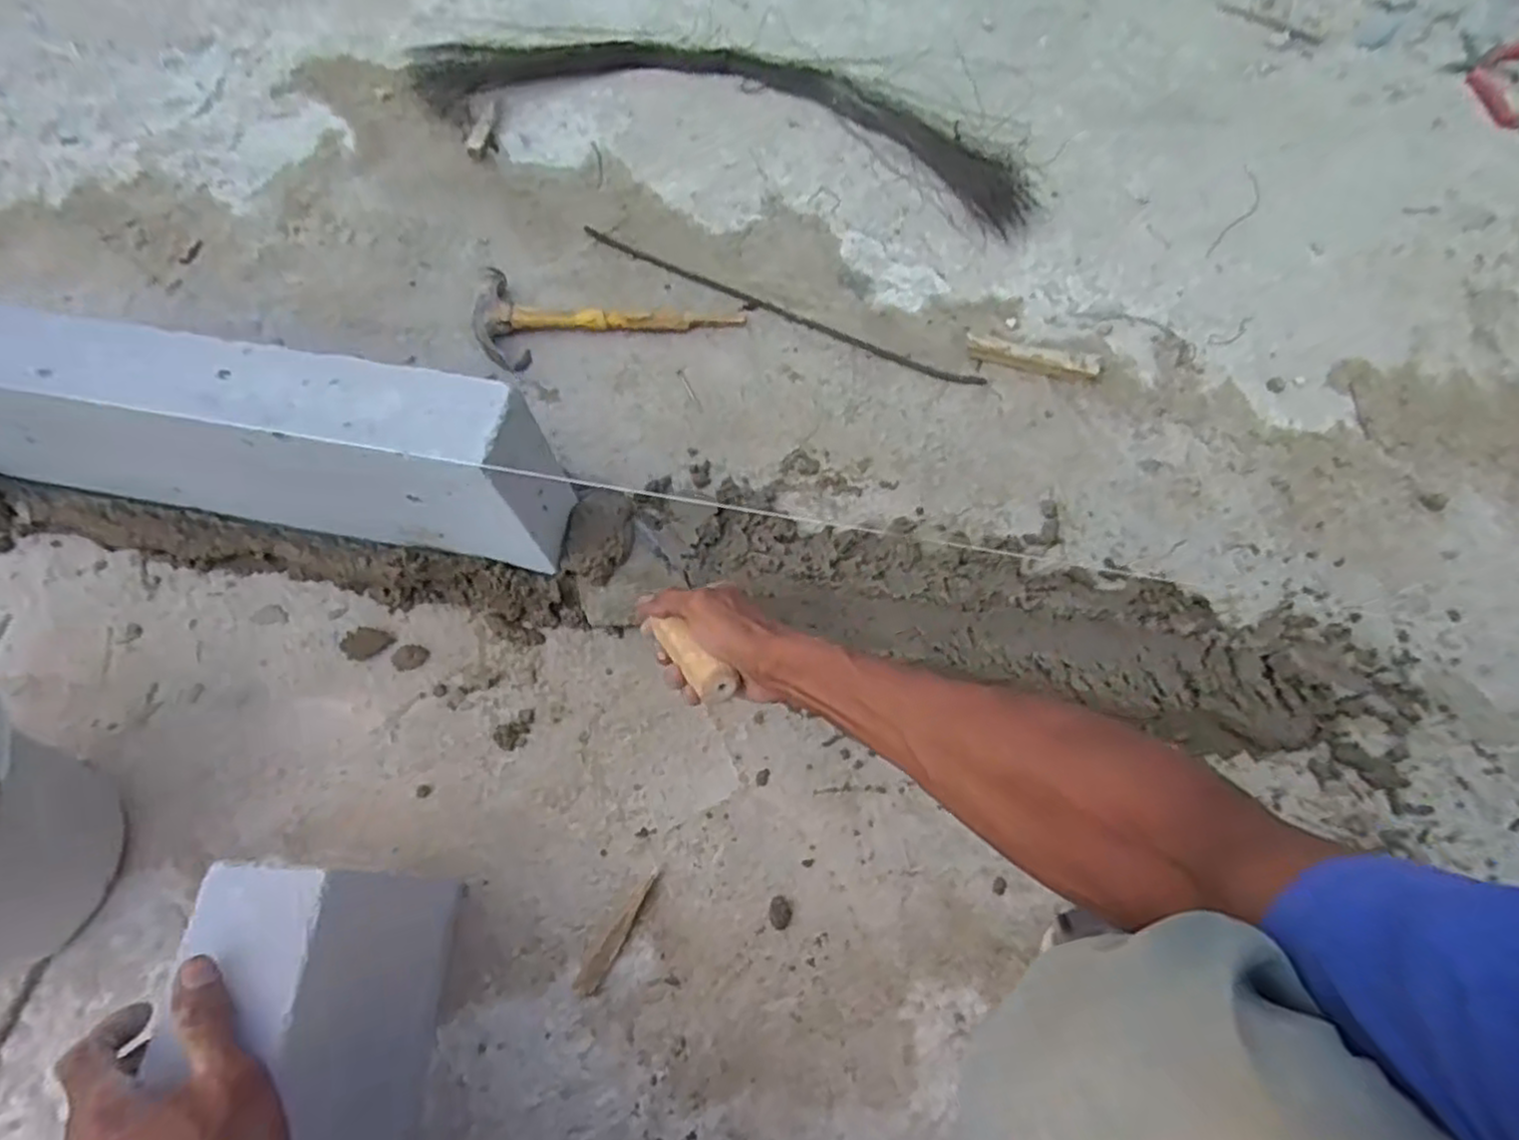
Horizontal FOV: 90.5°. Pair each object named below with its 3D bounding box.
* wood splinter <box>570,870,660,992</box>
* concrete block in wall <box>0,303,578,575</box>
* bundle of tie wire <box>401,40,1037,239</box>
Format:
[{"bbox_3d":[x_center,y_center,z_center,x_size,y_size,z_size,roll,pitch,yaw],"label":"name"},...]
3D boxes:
[{"bbox_3d":[-0.113,0.280,0.591,0.020,0.008,0.099,25,71,11],"label":"wood splinter"},{"bbox_3d":[-0.453,-0.115,0.632,0.578,0.174,0.082,10,67,5],"label":"concrete block in wall"},{"bbox_3d":[-0.054,-0.595,0.959,0.819,0.031,0.193,18,69,8],"label":"bundle of tie wire"}]

